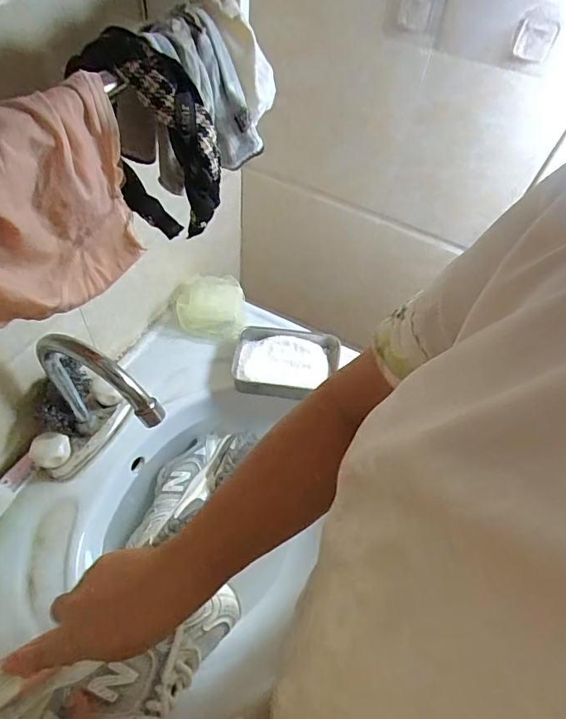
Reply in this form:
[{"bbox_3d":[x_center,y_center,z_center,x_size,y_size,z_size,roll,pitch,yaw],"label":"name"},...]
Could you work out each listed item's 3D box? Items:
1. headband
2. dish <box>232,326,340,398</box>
[{"bbox_3d":[-0.105,-0.168,0.388,0.120,0.161,0.062,21,56,9],"label":"headband"},{"bbox_3d":[0.004,0.009,0.692,0.150,0.043,0.101,8,55,1],"label":"dish"}]

